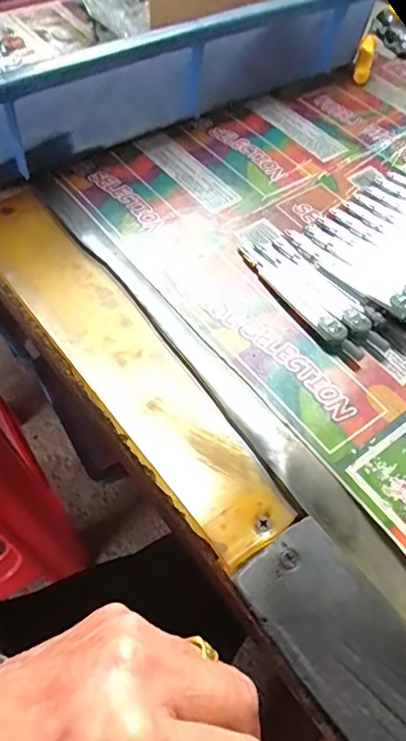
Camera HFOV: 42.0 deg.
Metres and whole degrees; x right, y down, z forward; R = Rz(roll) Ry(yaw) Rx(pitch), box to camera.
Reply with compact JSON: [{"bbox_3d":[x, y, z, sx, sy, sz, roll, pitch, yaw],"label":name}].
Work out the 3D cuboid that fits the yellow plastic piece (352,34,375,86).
[{"bbox_3d":[0.155,-0.300,0.506,0.015,0.012,0.079,14,57,6],"label":"yellow plastic piece"}]

